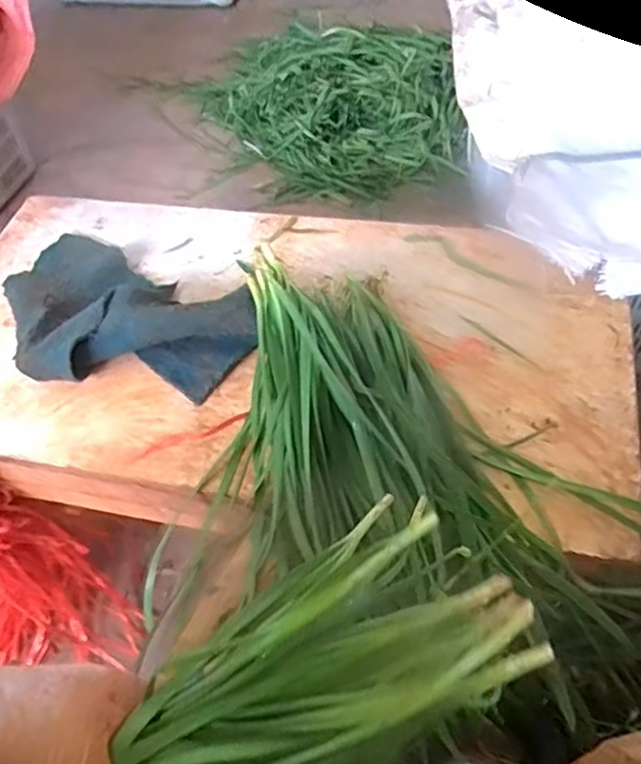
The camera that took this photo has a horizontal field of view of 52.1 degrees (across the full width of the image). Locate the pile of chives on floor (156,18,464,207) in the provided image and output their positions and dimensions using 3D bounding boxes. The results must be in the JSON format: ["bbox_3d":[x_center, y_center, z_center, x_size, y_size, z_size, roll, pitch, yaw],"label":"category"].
[{"bbox_3d":[-0.004,-0.660,1.508,0.475,0.185,0.650,-22,54,-11],"label":"pile of chives on floor"}]

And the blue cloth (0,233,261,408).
[{"bbox_3d":[-0.242,-0.077,0.709,0.324,0.064,0.186,27,60,24],"label":"blue cloth"}]

